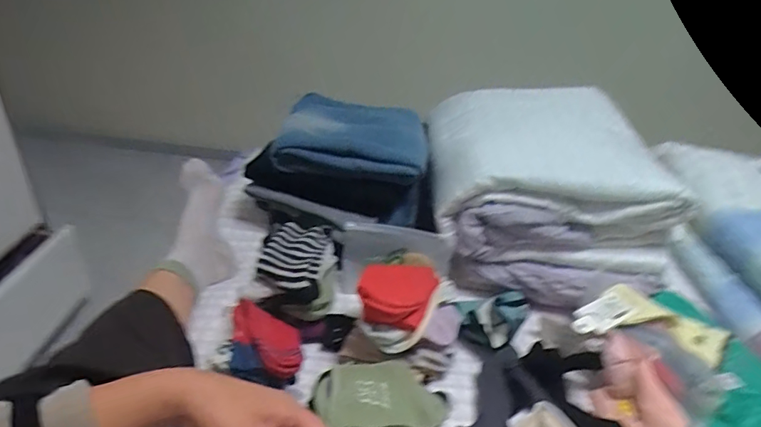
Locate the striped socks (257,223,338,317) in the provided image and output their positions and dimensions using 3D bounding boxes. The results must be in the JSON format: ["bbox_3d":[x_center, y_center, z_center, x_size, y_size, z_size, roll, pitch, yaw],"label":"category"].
[{"bbox_3d":[-0.112,0.068,0.675,0.084,0.057,0.153,10,33,4],"label":"striped socks"}]

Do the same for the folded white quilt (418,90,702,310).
[{"bbox_3d":[0.271,-0.053,0.855,0.364,0.196,0.410,5,33,-3],"label":"folded white quilt"}]

